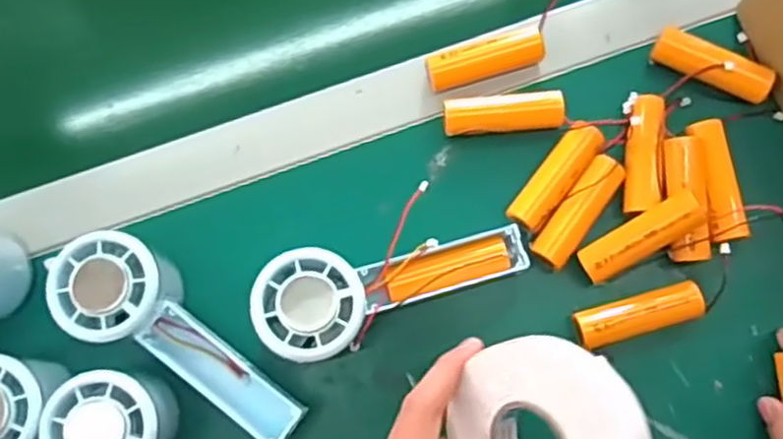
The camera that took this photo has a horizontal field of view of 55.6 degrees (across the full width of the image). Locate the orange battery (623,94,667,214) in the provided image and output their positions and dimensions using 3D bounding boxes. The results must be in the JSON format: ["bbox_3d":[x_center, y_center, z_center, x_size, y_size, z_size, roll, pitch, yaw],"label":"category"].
[{"bbox_3d":[0.148,-0.037,0.438,0.022,0.022,0.070,4,79,1],"label":"orange battery"}]

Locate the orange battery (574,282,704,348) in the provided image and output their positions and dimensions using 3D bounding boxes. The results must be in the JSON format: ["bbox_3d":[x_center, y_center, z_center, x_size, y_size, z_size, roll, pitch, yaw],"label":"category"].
[{"bbox_3d":[0.140,0.054,0.424,0.071,0.023,0.021,-16,79,-3],"label":"orange battery"}]

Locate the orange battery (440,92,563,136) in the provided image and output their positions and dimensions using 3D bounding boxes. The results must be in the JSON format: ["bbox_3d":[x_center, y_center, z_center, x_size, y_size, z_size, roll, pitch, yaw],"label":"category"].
[{"bbox_3d":[0.068,-0.063,0.449,0.071,0.018,0.021,-4,78,0],"label":"orange battery"}]

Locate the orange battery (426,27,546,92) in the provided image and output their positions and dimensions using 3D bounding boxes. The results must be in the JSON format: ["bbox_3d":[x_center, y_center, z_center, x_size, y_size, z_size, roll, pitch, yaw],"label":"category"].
[{"bbox_3d":[0.057,-0.096,0.454,0.070,0.023,0.020,-15,79,-2],"label":"orange battery"}]

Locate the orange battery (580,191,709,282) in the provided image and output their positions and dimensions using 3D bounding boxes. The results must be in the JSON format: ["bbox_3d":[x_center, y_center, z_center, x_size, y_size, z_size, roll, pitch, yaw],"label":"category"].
[{"bbox_3d":[0.141,0.010,0.418,0.070,0.018,0.023,-34,79,17],"label":"orange battery"}]

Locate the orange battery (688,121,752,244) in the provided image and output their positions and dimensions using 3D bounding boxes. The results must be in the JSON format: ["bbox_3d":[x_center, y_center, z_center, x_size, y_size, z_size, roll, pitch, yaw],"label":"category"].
[{"bbox_3d":[0.192,-0.022,0.438,0.021,0.019,0.072,-7,78,-1],"label":"orange battery"}]

